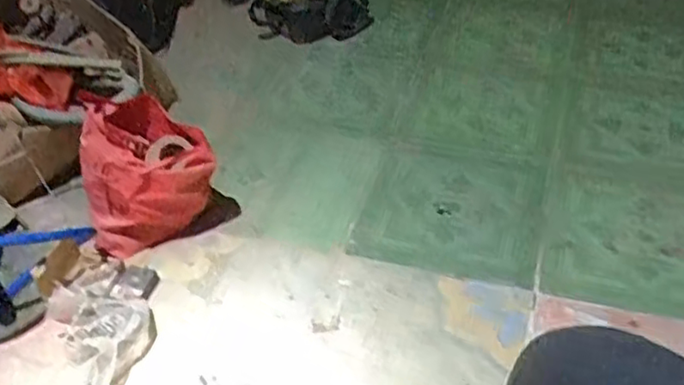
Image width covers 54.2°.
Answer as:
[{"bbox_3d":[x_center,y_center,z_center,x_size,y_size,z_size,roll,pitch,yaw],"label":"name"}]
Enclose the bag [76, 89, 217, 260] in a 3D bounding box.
[{"bbox_3d":[-0.399,-0.035,1.396,0.268,0.285,0.165,-10,42,-7],"label":"bag"}]

